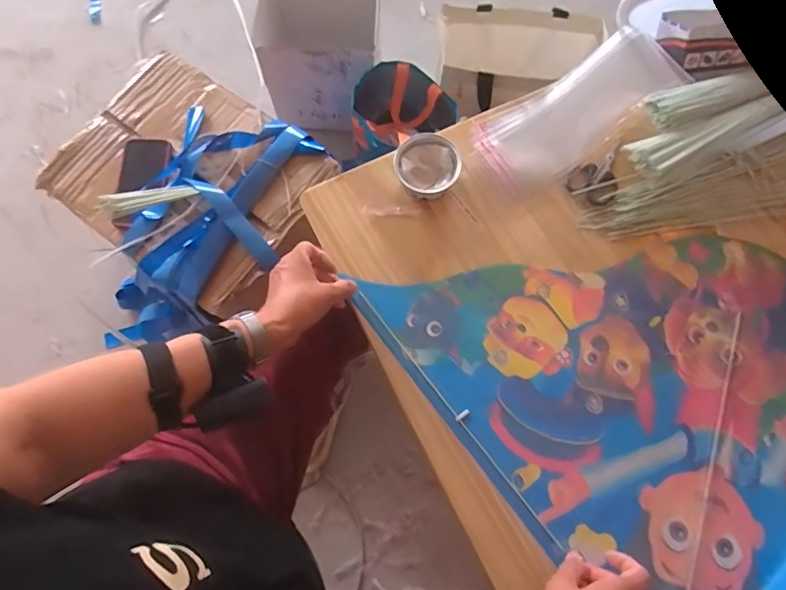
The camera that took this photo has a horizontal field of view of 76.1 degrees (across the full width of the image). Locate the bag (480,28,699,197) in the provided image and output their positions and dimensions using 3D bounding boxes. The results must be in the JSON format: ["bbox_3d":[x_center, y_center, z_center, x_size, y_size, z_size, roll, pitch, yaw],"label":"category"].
[{"bbox_3d":[0.236,-0.240,0.657,0.252,0.037,0.126,-34,75,13],"label":"bag"}]

